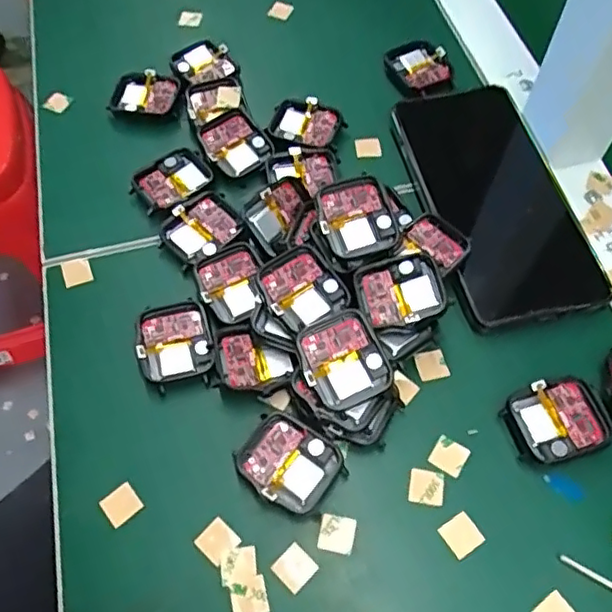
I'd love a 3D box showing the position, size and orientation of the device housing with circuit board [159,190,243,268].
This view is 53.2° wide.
[{"bbox_3d":[-0.059,-0.045,0.350,0.043,0.011,0.035,-32,66,-17],"label":"device housing with circuit board"}]

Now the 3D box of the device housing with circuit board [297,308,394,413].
[{"bbox_3d":[0.018,0.025,0.287,0.038,0.006,0.042,-27,78,-9],"label":"device housing with circuit board"}]

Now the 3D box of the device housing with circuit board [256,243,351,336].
[{"bbox_3d":[-0.003,-0.009,0.307,0.039,0.008,0.042,-30,65,-16],"label":"device housing with circuit board"}]

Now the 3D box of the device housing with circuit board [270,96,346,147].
[{"bbox_3d":[0.001,-0.116,0.388,0.044,0.012,0.036,22,63,12],"label":"device housing with circuit board"}]

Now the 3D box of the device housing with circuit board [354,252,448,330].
[{"bbox_3d":[0.047,-0.008,0.305,0.039,0.010,0.037,-12,61,-8],"label":"device housing with circuit board"}]

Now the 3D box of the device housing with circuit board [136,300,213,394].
[{"bbox_3d":[-0.068,0.020,0.317,0.037,0.016,0.042,-14,61,-9],"label":"device housing with circuit board"}]

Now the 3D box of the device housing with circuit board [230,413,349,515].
[{"bbox_3d":[-0.008,0.073,0.286,0.044,0.012,0.038,32,65,16],"label":"device housing with circuit board"}]

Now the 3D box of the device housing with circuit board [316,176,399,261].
[{"bbox_3d":[0.026,-0.046,0.316,0.038,0.006,0.042,-16,76,-5],"label":"device housing with circuit board"}]

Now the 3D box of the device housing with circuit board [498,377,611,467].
[{"bbox_3d":[0.120,0.055,0.293,0.046,0.009,0.037,-13,61,-8],"label":"device housing with circuit board"}]

